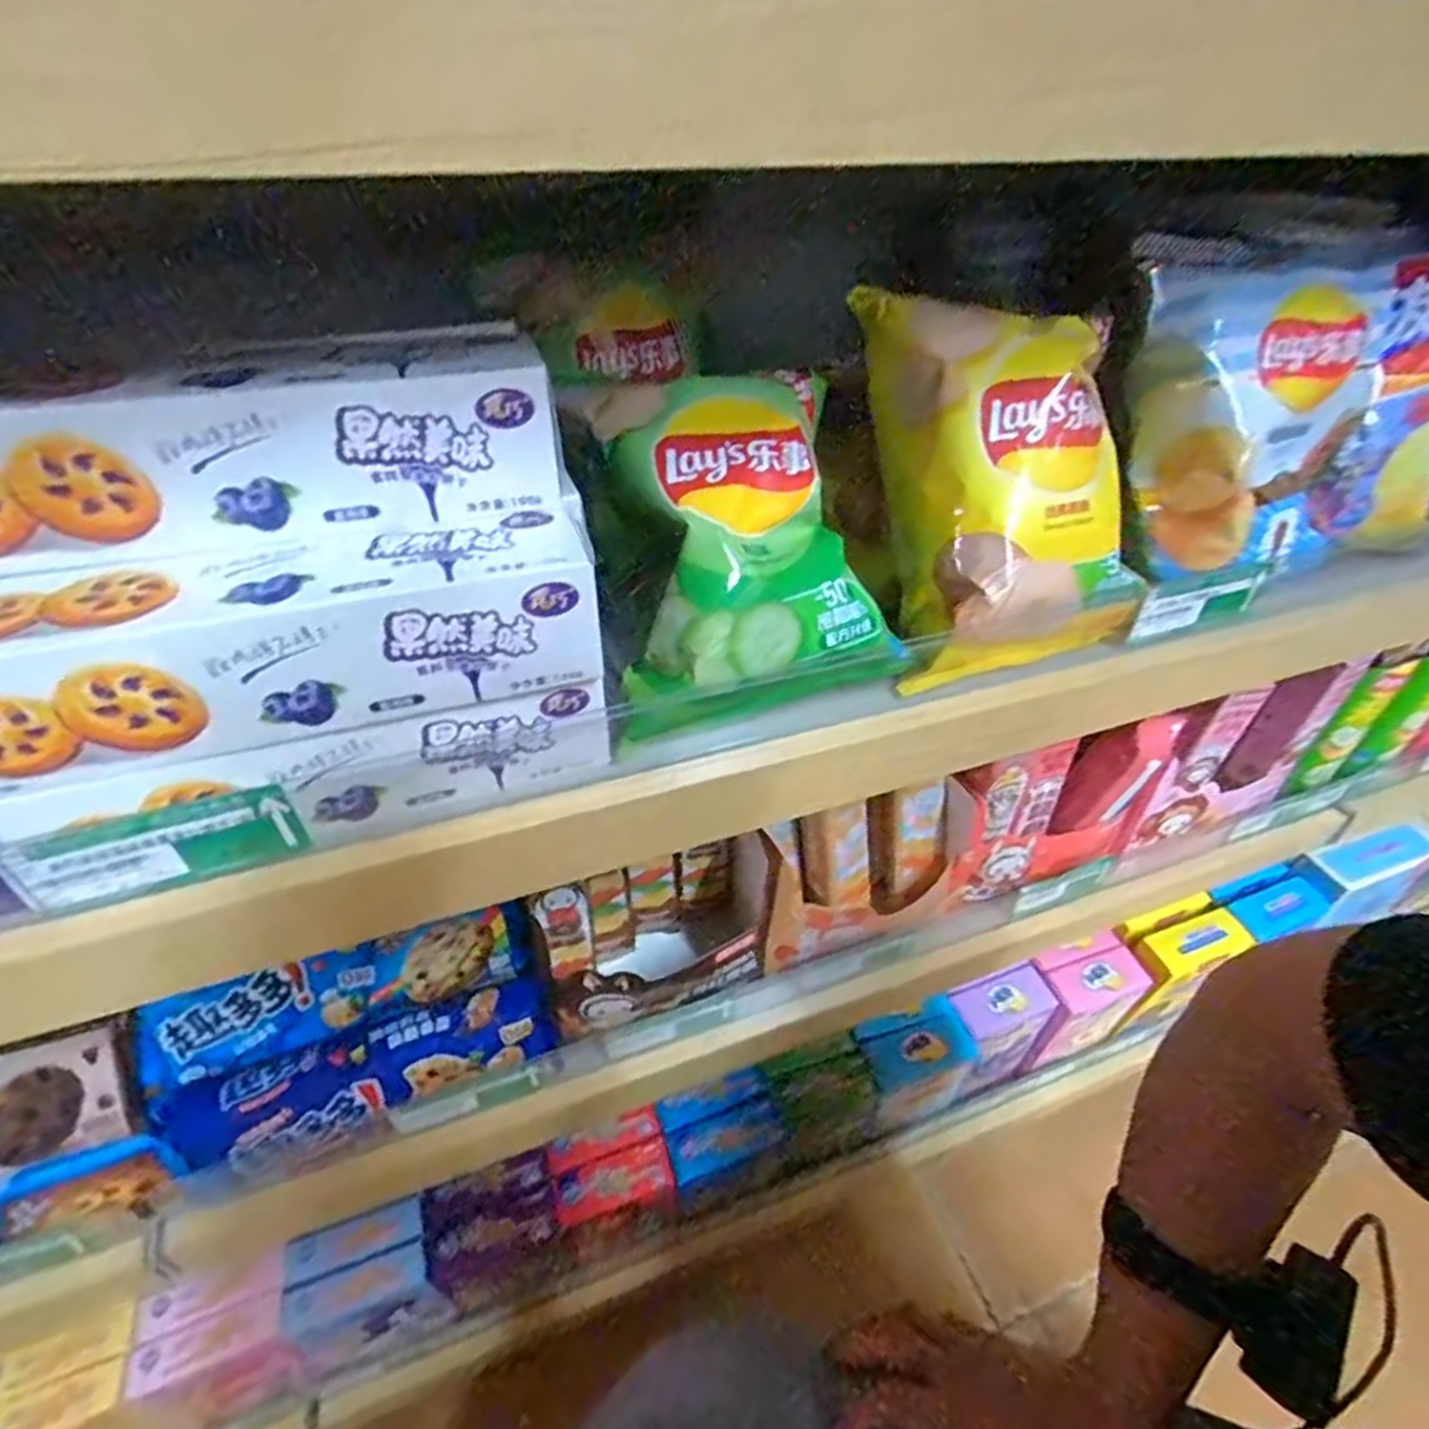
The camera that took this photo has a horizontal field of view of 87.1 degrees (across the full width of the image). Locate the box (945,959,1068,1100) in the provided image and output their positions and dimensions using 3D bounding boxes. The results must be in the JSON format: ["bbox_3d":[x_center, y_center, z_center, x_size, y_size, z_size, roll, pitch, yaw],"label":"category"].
[{"bbox_3d":[0.274,0.315,0.736,0.103,0.161,0.051,-13,42,-16],"label":"box"}]

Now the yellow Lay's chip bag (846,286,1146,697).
[{"bbox_3d":[0.155,-0.120,0.398,0.141,0.196,0.062,-7,15,-4],"label":"yellow Lay's chip bag"}]

